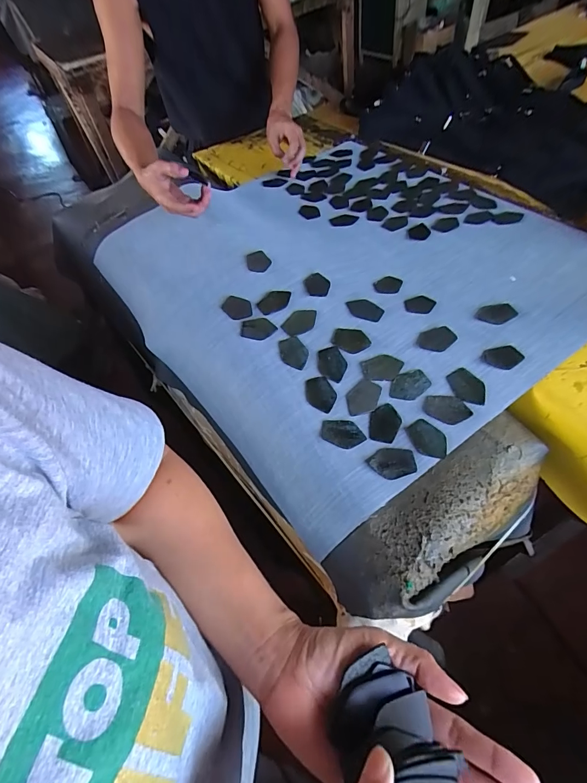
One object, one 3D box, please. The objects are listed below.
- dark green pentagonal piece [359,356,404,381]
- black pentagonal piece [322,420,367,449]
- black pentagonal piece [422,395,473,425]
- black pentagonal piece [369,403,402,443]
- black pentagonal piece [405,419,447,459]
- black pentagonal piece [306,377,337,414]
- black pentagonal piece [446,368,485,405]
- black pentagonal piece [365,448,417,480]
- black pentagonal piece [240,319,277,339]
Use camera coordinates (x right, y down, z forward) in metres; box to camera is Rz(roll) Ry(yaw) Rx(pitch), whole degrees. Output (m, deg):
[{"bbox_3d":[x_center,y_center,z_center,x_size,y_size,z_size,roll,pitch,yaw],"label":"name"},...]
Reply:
[{"bbox_3d":[0.120,-0.032,0.511,0.054,0.005,0.039,-15,54,-2],"label":"dark green pentagonal piece"},{"bbox_3d":[0.061,0.051,0.473,0.054,0.004,0.036,19,60,21],"label":"black pentagonal piece"},{"bbox_3d":[0.192,0.021,0.476,0.055,0.005,0.039,16,59,19],"label":"black pentagonal piece"},{"bbox_3d":[0.115,0.040,0.479,0.037,0.008,0.052,9,57,15],"label":"black pentagonal piece"},{"bbox_3d":[0.162,0.058,0.460,0.037,0.004,0.053,-31,56,-12],"label":"black pentagonal piece"},{"bbox_3d":[0.036,0.004,0.505,0.039,0.008,0.051,-6,55,5],"label":"black pentagonal piece"},{"bbox_3d":[0.223,-0.006,0.485,0.037,0.005,0.053,-22,55,-7],"label":"black pentagonal piece"},{"bbox_3d":[0.116,0.084,0.450,0.055,0.004,0.037,-4,55,7],"label":"black pentagonal piece"},{"bbox_3d":[-0.051,-0.093,0.560,0.051,0.006,0.038,-7,55,4],"label":"black pentagonal piece"}]

